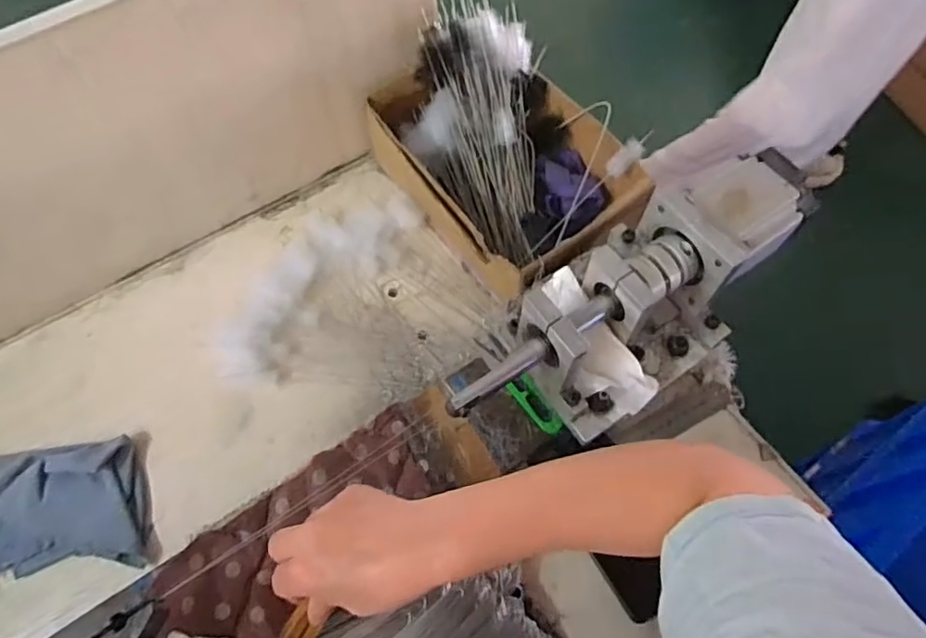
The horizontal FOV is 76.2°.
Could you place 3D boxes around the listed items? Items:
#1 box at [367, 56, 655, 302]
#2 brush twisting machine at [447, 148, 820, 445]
[{"bbox_3d":[0.046,-0.171,0.642,0.198,0.131,0.290,-29,67,-14],"label":"box"},{"bbox_3d":[0.140,-0.006,0.490,0.329,0.112,0.122,-39,70,-18],"label":"brush twisting machine"}]

